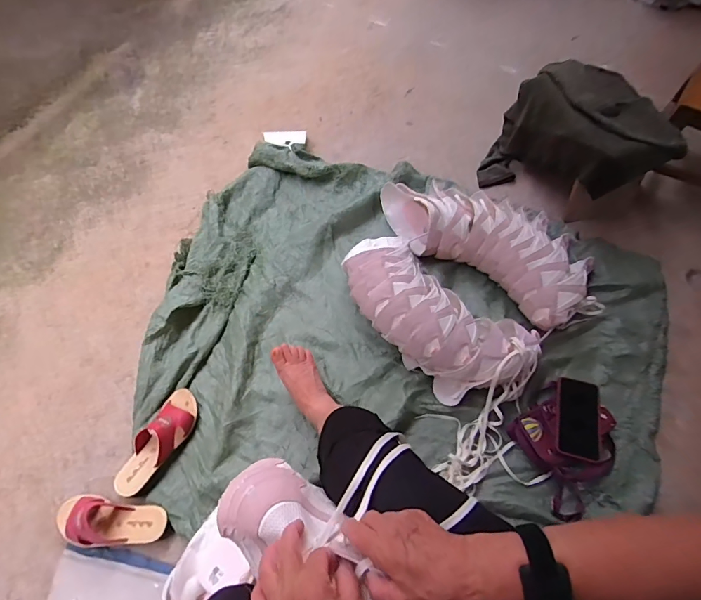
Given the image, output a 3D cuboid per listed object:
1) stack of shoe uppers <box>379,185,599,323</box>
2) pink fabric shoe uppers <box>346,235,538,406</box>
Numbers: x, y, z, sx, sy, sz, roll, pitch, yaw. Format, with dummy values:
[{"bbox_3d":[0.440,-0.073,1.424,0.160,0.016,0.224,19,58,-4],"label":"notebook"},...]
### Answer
[{"bbox_3d":[0.349,-0.156,1.055,0.596,0.146,0.250,35,67,24],"label":"stack of shoe uppers"},{"bbox_3d":[0.180,0.050,0.934,0.456,0.159,0.203,36,67,24],"label":"pink fabric shoe uppers"}]

